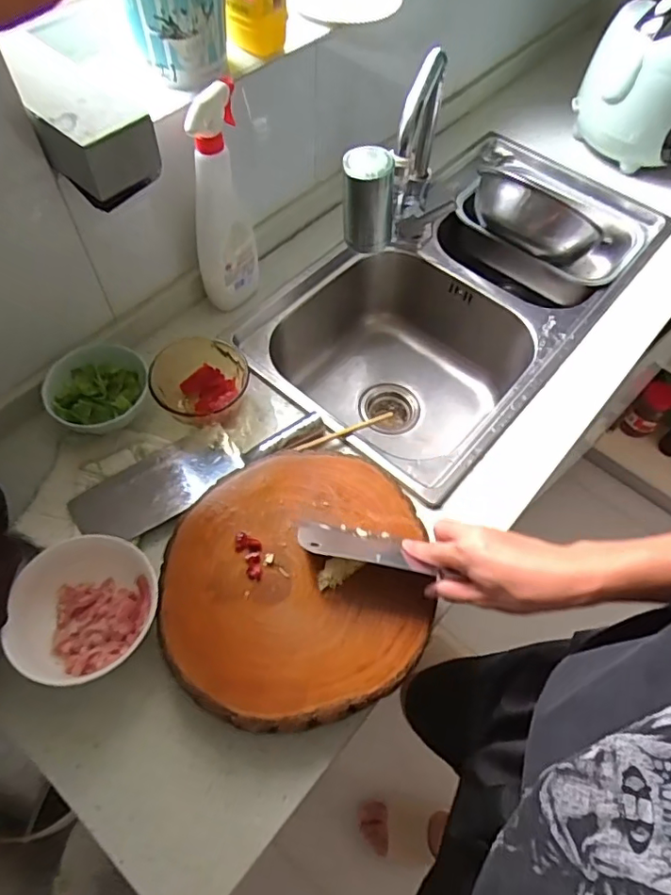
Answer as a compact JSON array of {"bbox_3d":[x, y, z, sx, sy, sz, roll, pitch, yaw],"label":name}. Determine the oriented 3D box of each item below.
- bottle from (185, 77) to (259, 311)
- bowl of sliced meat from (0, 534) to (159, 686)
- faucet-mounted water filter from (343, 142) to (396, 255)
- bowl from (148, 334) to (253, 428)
[{"bbox_3d":[-0.148,-0.310,0.730,0.081,0.281,0.060,-8,60,-8],"label":"bottle"},{"bbox_3d":[-0.263,0.166,0.585,0.148,0.064,0.144,1,59,-2],"label":"bowl of sliced meat"},{"bbox_3d":[0.039,-0.295,0.670,0.062,0.108,0.051,0,59,-3],"label":"faucet-mounted water filter"},{"bbox_3d":[-0.178,-0.083,0.757,0.129,0.060,0.132,1,59,-2],"label":"bowl"}]

